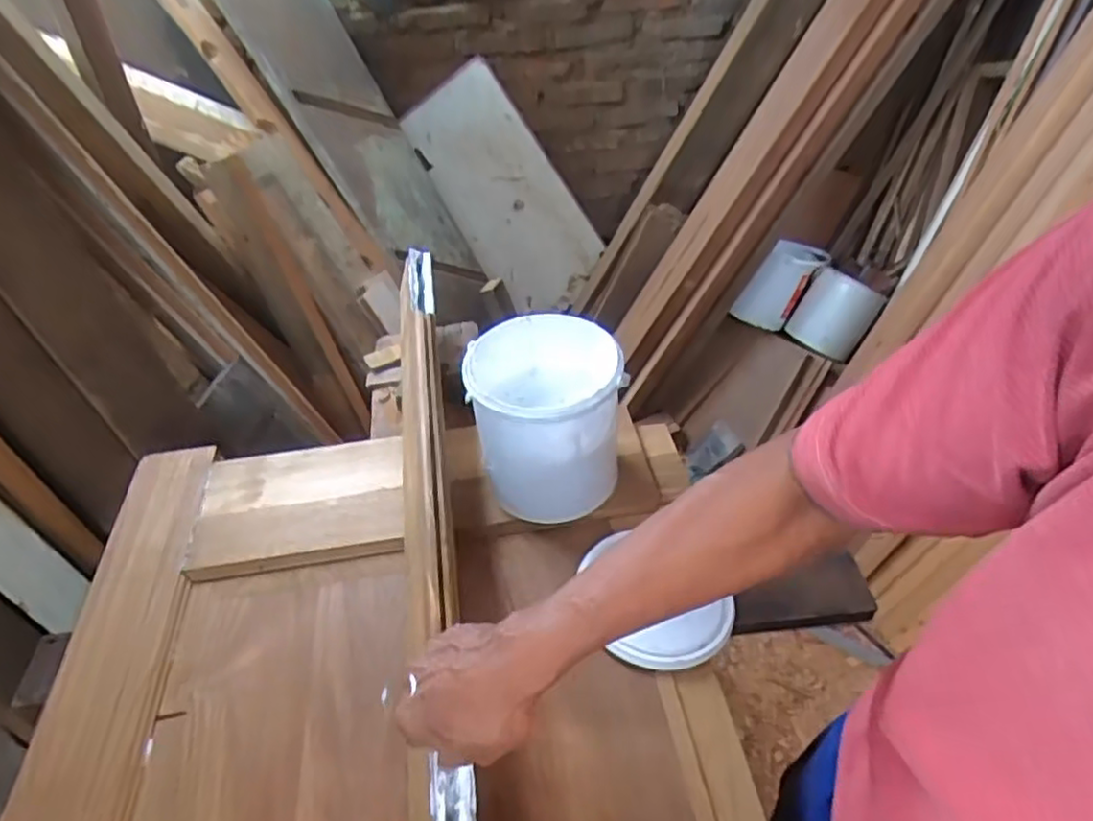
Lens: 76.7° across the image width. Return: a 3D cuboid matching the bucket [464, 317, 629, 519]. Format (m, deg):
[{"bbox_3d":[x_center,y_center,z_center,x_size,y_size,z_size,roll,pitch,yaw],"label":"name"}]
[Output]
[{"bbox_3d":[0.001,0.012,0.835,0.164,0.193,0.154,-1,44,1],"label":"bucket"}]

